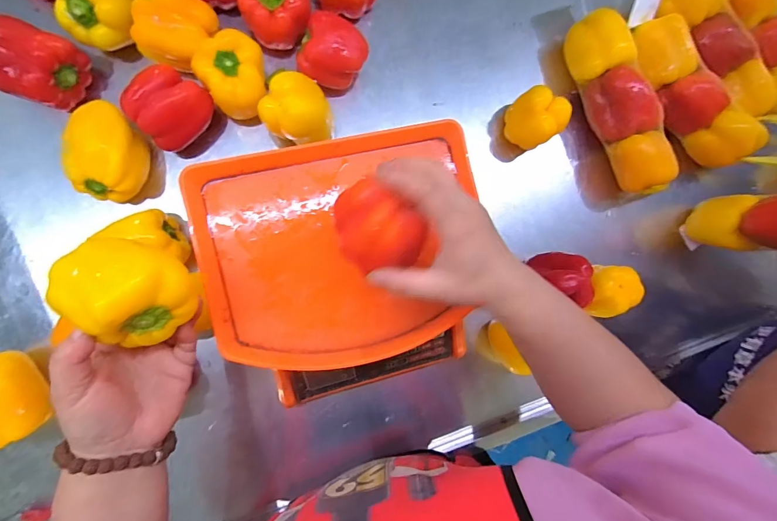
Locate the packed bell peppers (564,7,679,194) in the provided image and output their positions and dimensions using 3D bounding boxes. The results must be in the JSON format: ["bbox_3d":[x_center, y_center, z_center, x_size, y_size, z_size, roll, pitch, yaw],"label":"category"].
[{"bbox_3d":[0.324,-0.211,0.513,0.070,0.067,0.258,-26,91,-9],"label":"packed bell peppers"}]

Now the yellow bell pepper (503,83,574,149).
[{"bbox_3d":[0.194,-0.187,0.505,0.066,0.074,0.063,33,83,-6],"label":"yellow bell pepper"}]

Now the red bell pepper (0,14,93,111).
[{"bbox_3d":[-0.391,-0.214,0.404,0.082,0.062,0.078,23,84,-7],"label":"red bell pepper"}]

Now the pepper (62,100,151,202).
[{"bbox_3d":[-0.313,-0.120,0.421,0.064,0.070,0.104,4,87,-9],"label":"pepper"}]

